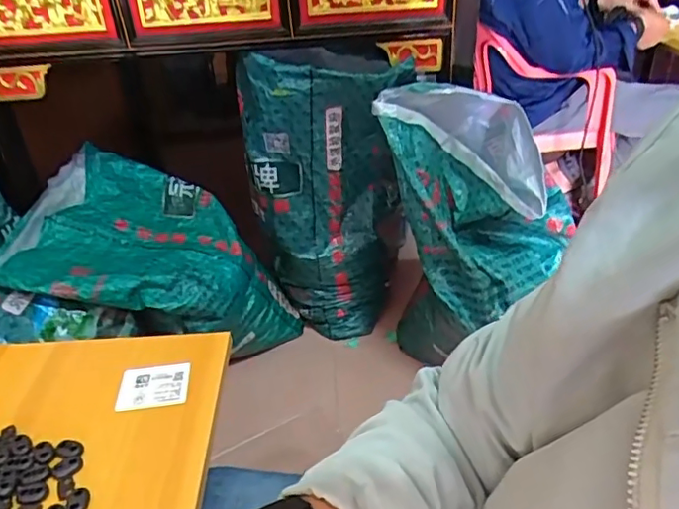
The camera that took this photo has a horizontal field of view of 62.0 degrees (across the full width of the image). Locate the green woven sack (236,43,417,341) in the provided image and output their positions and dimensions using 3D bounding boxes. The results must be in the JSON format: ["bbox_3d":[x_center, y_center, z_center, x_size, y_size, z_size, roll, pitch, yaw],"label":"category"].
[{"bbox_3d":[-0.019,-0.106,1.148,0.306,0.590,0.161,-7,34,-6],"label":"green woven sack"}]

